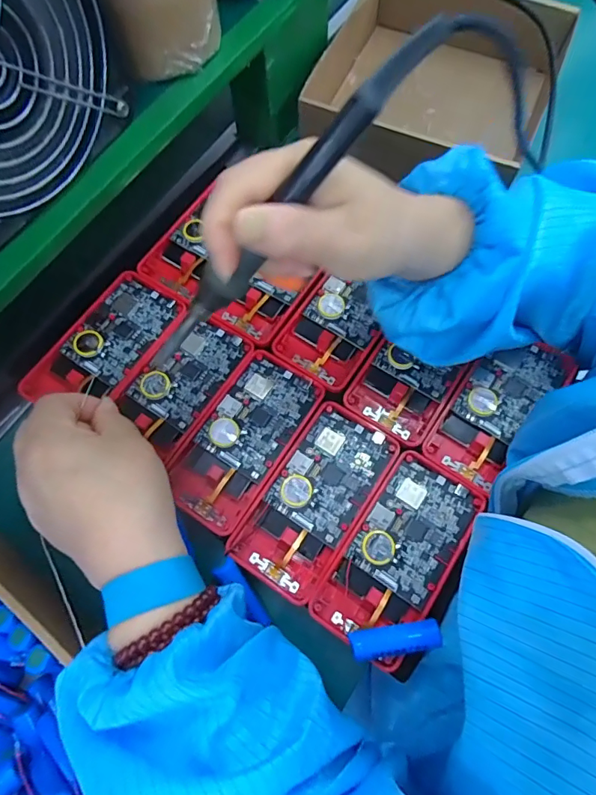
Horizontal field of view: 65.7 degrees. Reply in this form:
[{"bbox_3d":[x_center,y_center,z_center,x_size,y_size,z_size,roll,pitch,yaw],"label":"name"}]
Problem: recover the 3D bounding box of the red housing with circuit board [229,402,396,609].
[{"bbox_3d":[0.012,0.065,0.305,0.060,0.014,0.121,32,73,13],"label":"red housing with circuit board"}]

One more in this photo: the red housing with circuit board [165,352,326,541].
[{"bbox_3d":[-0.037,0.028,0.320,0.061,0.016,0.119,32,73,13],"label":"red housing with circuit board"}]

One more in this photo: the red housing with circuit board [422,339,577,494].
[{"bbox_3d":[0.140,0.006,0.323,0.055,0.012,0.122,39,75,14],"label":"red housing with circuit board"}]

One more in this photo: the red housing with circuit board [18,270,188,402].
[{"bbox_3d":[-0.142,-0.039,0.343,0.062,0.012,0.118,31,70,9],"label":"red housing with circuit board"}]

